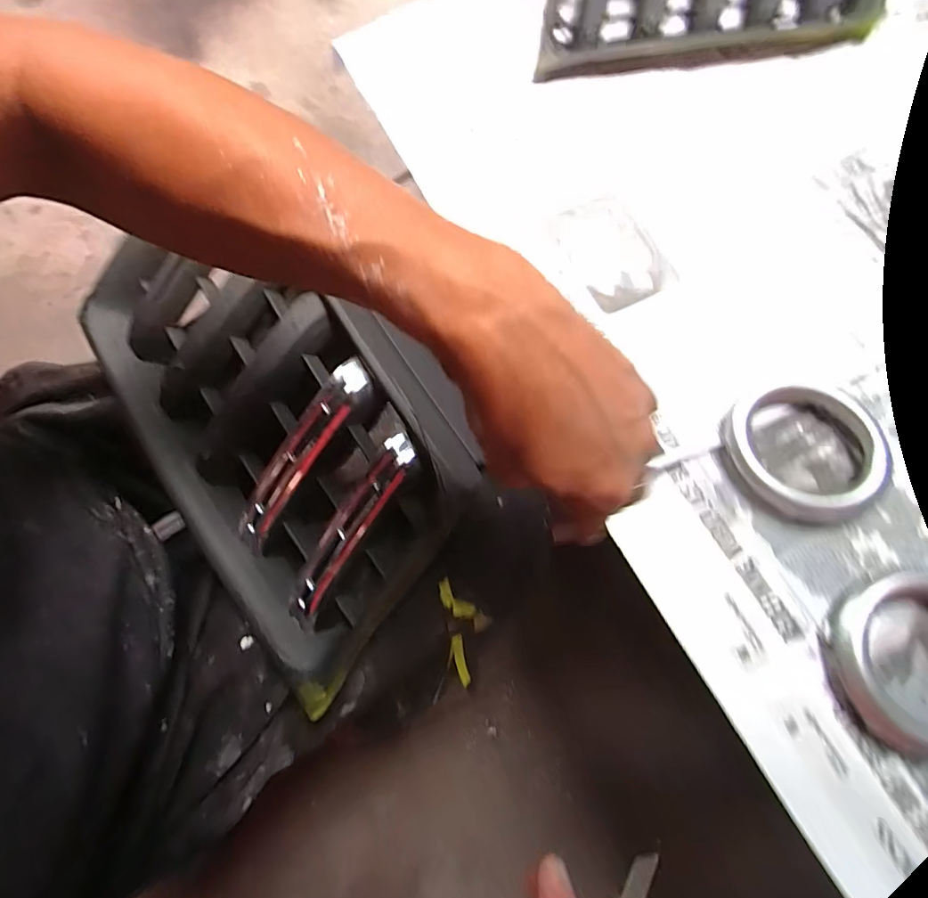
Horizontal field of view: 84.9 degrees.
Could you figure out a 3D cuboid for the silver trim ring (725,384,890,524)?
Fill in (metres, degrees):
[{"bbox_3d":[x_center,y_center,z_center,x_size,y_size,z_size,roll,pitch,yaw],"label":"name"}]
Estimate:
[{"bbox_3d":[0.244,0.001,0.364,0.094,0.021,0.101,0,69,-1],"label":"silver trim ring"}]

